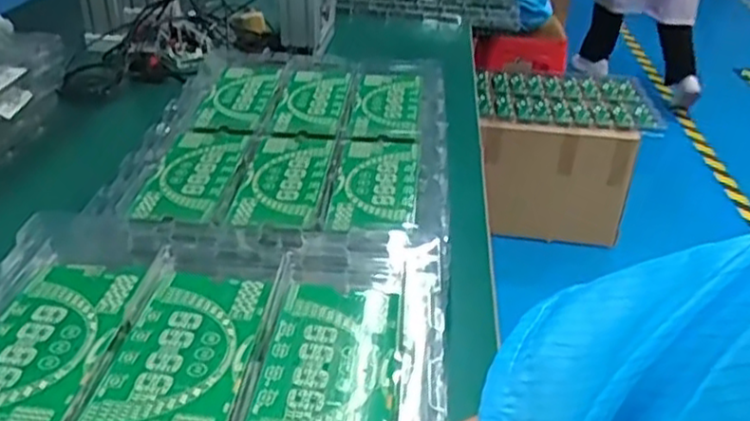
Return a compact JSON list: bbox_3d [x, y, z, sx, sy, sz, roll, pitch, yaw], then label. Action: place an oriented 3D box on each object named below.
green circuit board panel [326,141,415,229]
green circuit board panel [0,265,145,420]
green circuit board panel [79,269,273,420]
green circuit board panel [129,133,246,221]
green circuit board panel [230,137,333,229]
[{"bbox_3d":[0.000,-0.042,1.010,0.107,0.010,0.233,2,36,3],"label":"green circuit board panel"},{"bbox_3d":[-0.297,0.121,0.648,0.112,0.004,0.237,6,31,4],"label":"green circuit board panel"},{"bbox_3d":[-0.170,0.125,0.646,0.112,0.008,0.233,2,28,4],"label":"green circuit board panel"},{"bbox_3d":[-0.259,-0.055,1.033,0.107,0.010,0.257,6,36,4],"label":"green circuit board panel"},{"bbox_3d":[-0.128,-0.048,1.030,0.110,0.011,0.266,2,34,4],"label":"green circuit board panel"}]

